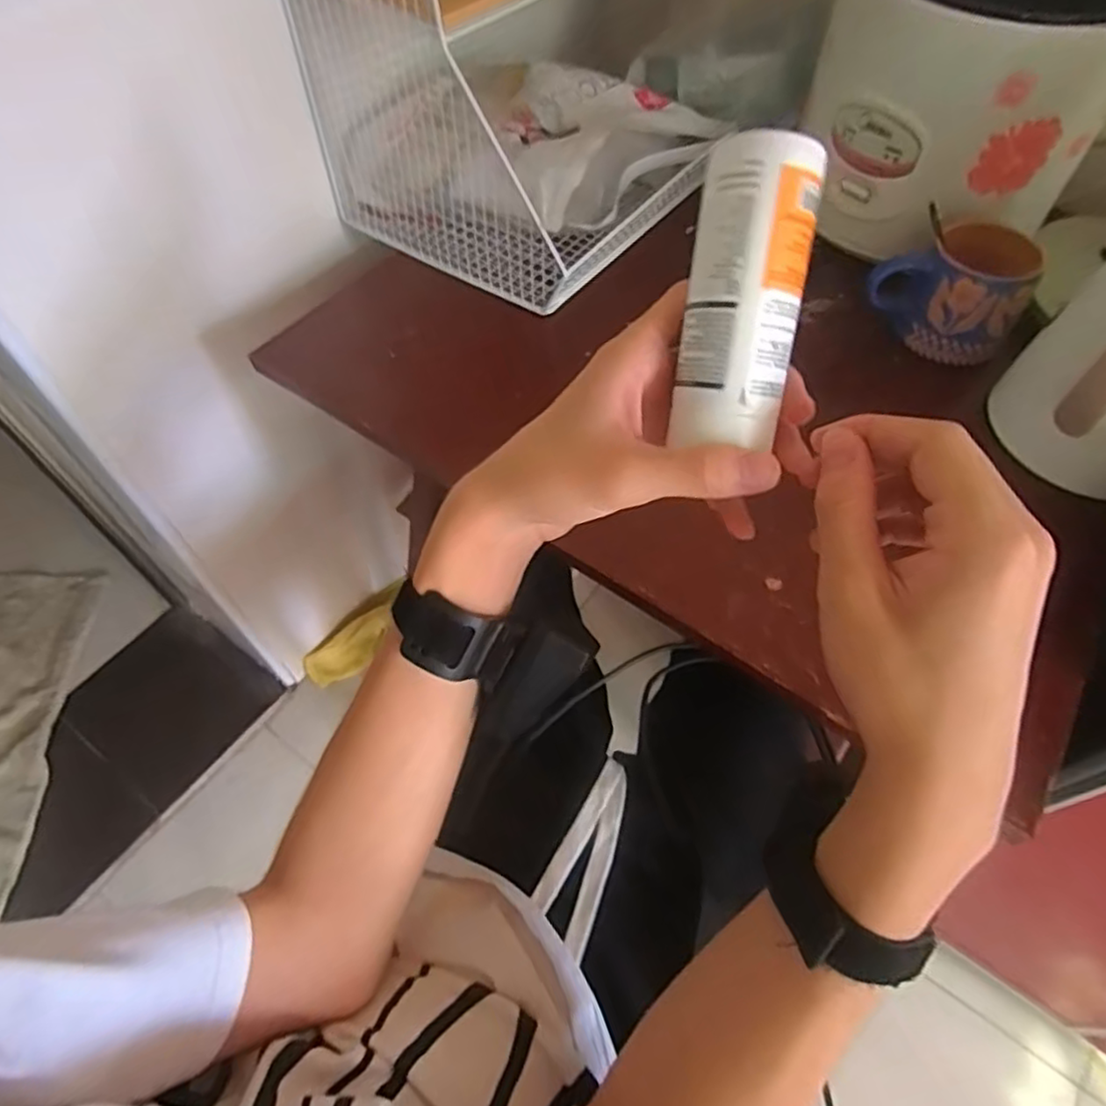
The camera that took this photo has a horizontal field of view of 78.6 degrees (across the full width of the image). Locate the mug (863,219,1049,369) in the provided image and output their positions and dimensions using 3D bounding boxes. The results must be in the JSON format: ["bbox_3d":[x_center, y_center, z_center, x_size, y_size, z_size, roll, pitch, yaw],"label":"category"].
[{"bbox_3d":[0.339,-0.229,0.581,0.121,0.084,0.076,20,60,12],"label":"mug"}]

